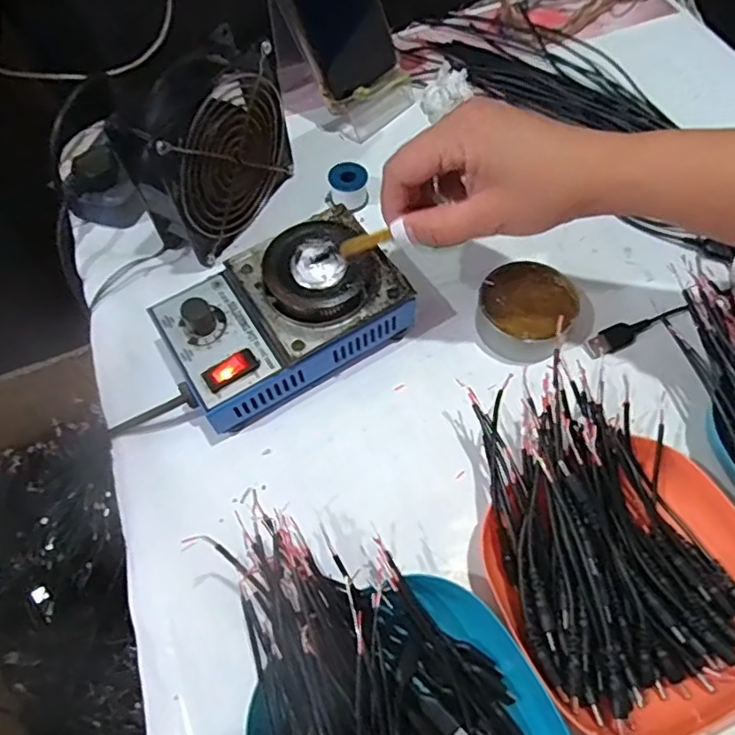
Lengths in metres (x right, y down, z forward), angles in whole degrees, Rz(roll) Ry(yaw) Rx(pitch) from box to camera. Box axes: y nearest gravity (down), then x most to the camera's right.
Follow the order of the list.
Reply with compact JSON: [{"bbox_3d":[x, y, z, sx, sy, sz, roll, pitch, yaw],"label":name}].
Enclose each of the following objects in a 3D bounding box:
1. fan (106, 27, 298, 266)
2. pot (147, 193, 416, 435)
[{"bbox_3d":[-0.111,-0.156,0.420,0.053,0.125,0.124,30,68,15],"label":"fan"},{"bbox_3d":[-0.054,-0.035,0.390,0.148,0.063,0.093,-30,66,-13],"label":"pot"}]

